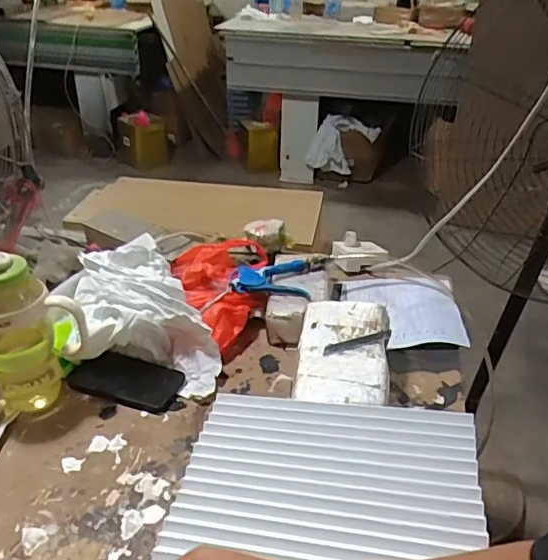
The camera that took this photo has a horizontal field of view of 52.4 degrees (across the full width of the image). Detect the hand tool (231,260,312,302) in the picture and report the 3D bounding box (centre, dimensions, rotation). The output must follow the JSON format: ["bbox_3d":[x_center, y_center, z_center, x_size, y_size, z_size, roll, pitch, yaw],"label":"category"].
[{"bbox_3d":[-0.008,-0.002,0.982,0.133,0.028,0.087,-2,34,-5],"label":"hand tool"}]

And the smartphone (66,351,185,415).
[{"bbox_3d":[-0.227,0.151,0.854,0.173,0.015,0.085,11,42,14],"label":"smartphone"}]

